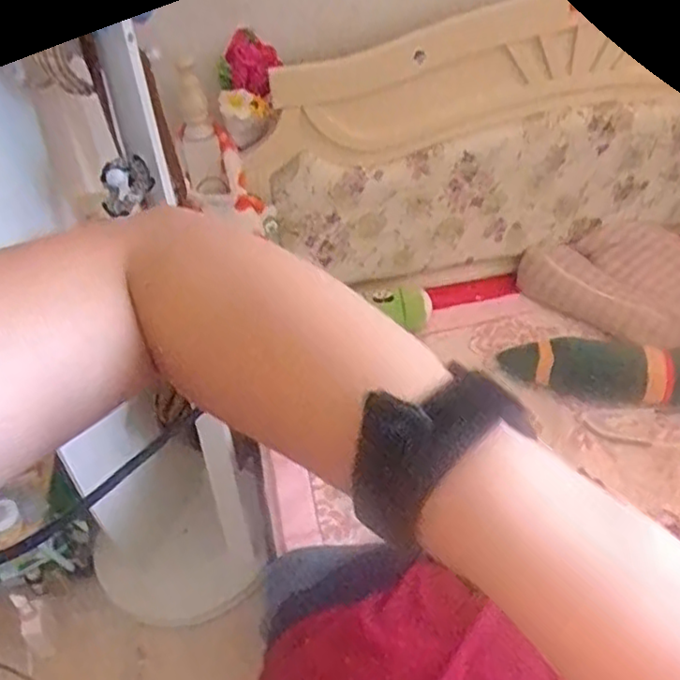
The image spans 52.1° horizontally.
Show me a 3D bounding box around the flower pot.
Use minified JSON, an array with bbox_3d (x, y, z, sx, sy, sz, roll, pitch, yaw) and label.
[{"bbox_3d":[-0.151,-0.425,1.179,0.101,0.166,0.106,-5,42,1],"label":"flower pot"}]

